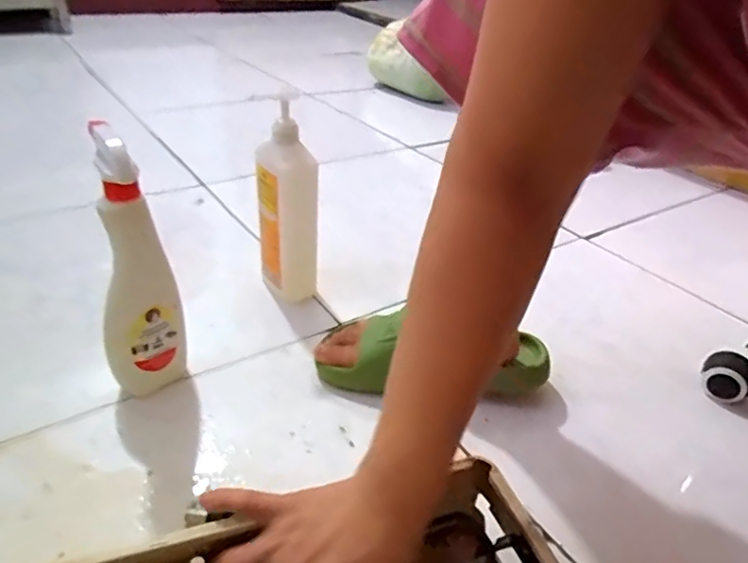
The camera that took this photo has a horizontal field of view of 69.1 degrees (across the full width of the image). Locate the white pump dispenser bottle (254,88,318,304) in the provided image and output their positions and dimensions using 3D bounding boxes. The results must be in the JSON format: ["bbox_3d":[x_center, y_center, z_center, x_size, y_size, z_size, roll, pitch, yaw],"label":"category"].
[{"bbox_3d":[-0.109,-0.086,0.675,0.072,0.234,0.077,-5,34,-12],"label":"white pump dispenser bottle"}]

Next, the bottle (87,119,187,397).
[{"bbox_3d":[-0.223,0.001,0.513,0.055,0.264,0.064,6,33,4],"label":"bottle"}]

